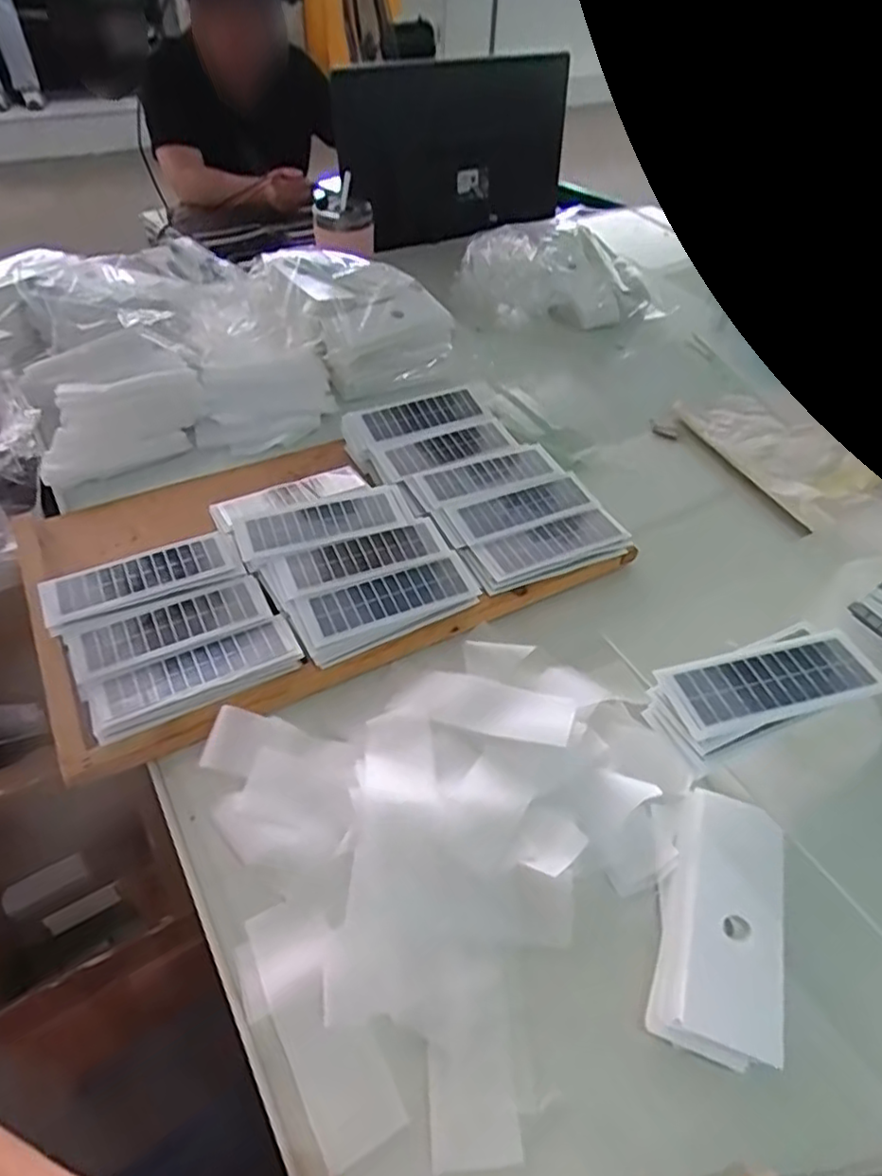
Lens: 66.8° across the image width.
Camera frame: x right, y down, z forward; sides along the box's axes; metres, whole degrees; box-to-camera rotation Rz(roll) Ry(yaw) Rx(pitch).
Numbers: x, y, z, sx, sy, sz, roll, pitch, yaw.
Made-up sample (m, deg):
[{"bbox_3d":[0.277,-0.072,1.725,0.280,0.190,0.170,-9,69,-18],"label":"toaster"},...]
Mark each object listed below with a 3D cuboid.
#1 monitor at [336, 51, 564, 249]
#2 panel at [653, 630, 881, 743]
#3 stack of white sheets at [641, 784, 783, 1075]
[{"bbox_3d":[0.035,-0.761,1.177,0.062,0.263,0.544,36,52,29],"label":"monitor"},{"bbox_3d":[0.212,0.059,0.428,0.139,0.006,0.053,-11,48,-13],"label":"panel"},{"bbox_3d":[0.167,0.200,0.406,0.064,0.030,0.149,15,48,11],"label":"stack of white sheets"}]

